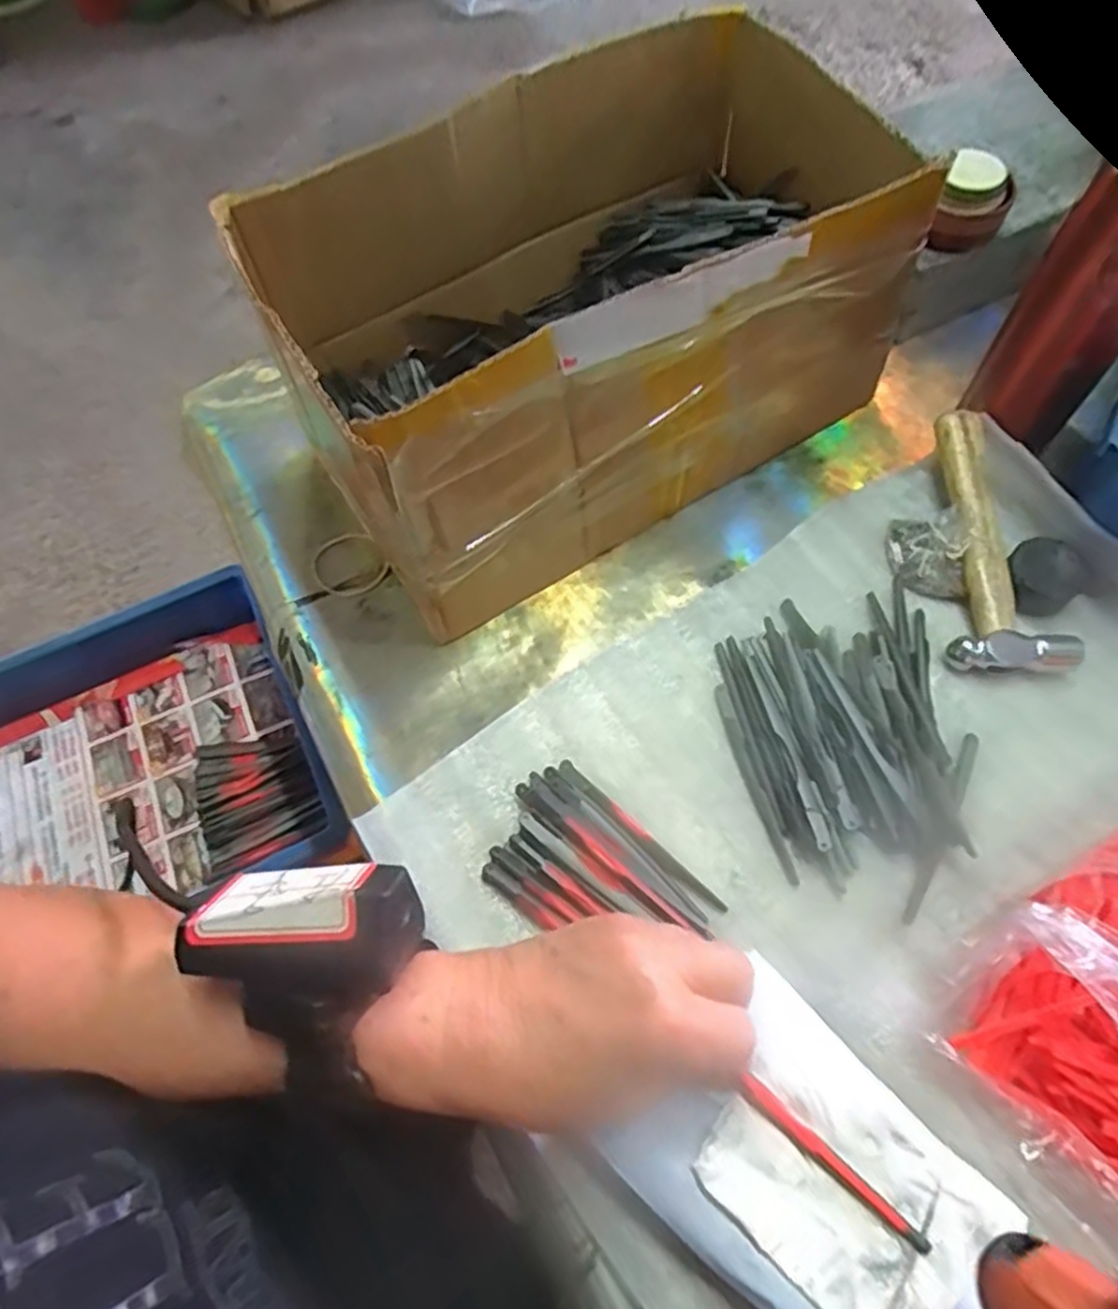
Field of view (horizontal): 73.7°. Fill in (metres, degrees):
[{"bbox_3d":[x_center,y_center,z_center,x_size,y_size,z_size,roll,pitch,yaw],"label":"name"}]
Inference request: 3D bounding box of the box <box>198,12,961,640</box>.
[{"bbox_3d":[0.015,-0.184,0.410,0.311,0.146,0.185,-31,67,-12],"label":"box"}]

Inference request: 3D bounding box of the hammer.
[{"bbox_3d":[0.234,-0.064,0.411,0.060,0.033,0.153,-3,65,1],"label":"hammer"}]

